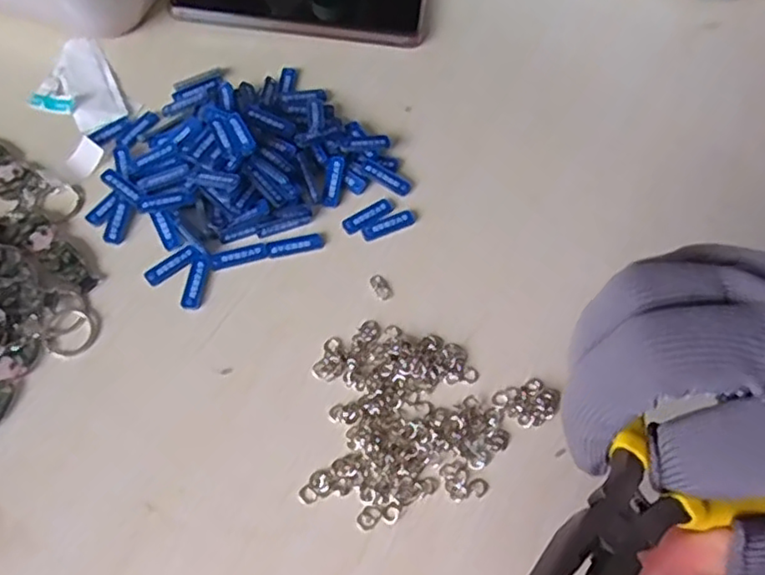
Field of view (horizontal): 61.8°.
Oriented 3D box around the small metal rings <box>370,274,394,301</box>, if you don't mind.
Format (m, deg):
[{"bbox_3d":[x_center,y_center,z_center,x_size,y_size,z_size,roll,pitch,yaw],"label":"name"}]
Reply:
[{"bbox_3d":[0.000,-0.001,0.334,0.008,0.004,0.016,-26,67,-15],"label":"small metal rings"}]

